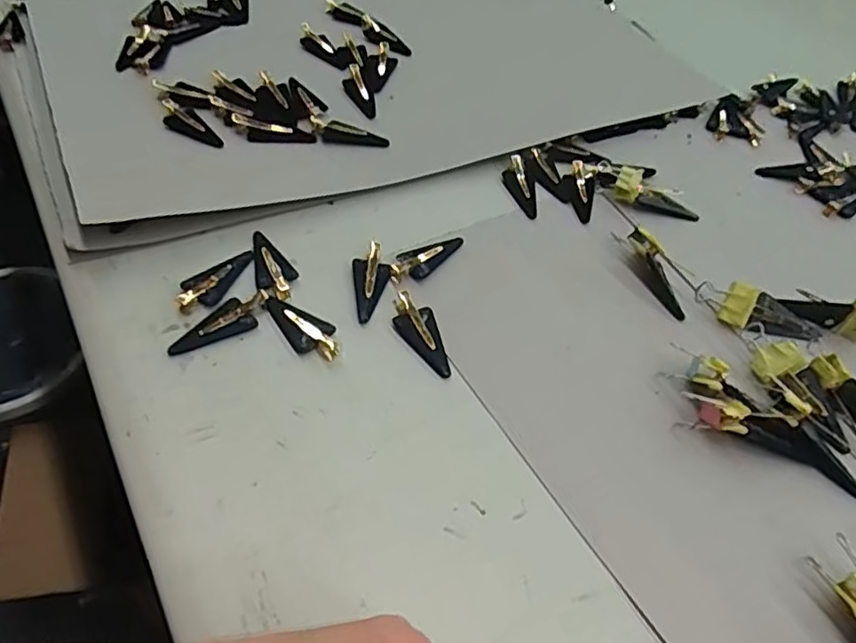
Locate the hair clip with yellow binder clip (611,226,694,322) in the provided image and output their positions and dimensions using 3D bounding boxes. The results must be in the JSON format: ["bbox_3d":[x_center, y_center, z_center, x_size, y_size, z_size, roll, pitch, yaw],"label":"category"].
[{"bbox_3d":[0.160,-0.038,0.427,0.027,0.019,0.076,-16,54,-18],"label":"hair clip with yellow binder clip"}]

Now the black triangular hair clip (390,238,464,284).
[{"bbox_3d":[0.001,-0.041,0.418,0.059,0.005,0.023,-23,57,-23],"label":"black triangular hair clip"}]

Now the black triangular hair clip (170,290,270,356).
[{"bbox_3d":[-0.121,0.001,0.366,0.062,0.006,0.021,-28,59,-25],"label":"black triangular hair clip"}]

